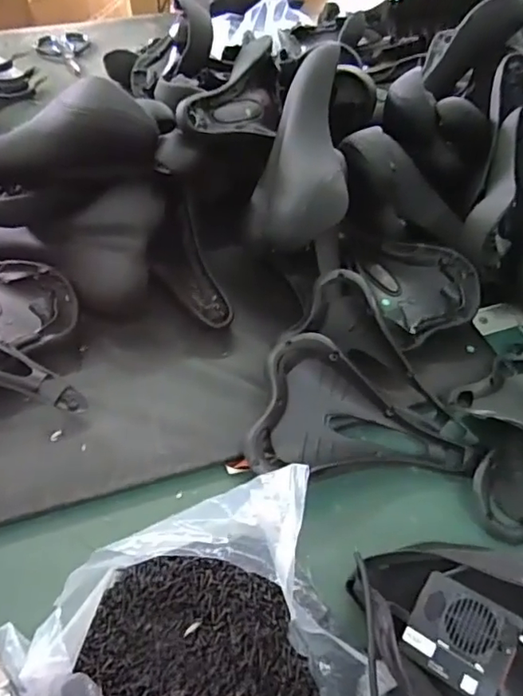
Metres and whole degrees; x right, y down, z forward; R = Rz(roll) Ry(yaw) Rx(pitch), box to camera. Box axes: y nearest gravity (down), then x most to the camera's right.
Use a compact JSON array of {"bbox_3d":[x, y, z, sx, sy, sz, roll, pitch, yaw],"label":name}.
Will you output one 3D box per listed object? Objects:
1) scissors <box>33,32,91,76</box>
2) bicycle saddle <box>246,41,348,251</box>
[{"bbox_3d":[-0.404,-0.611,1.135,0.113,0.015,0.199,-16,54,-15],"label":"scissors"},{"bbox_3d":[0.047,-0.223,0.631,0.116,0.086,0.251,8,75,1],"label":"bicycle saddle"}]

